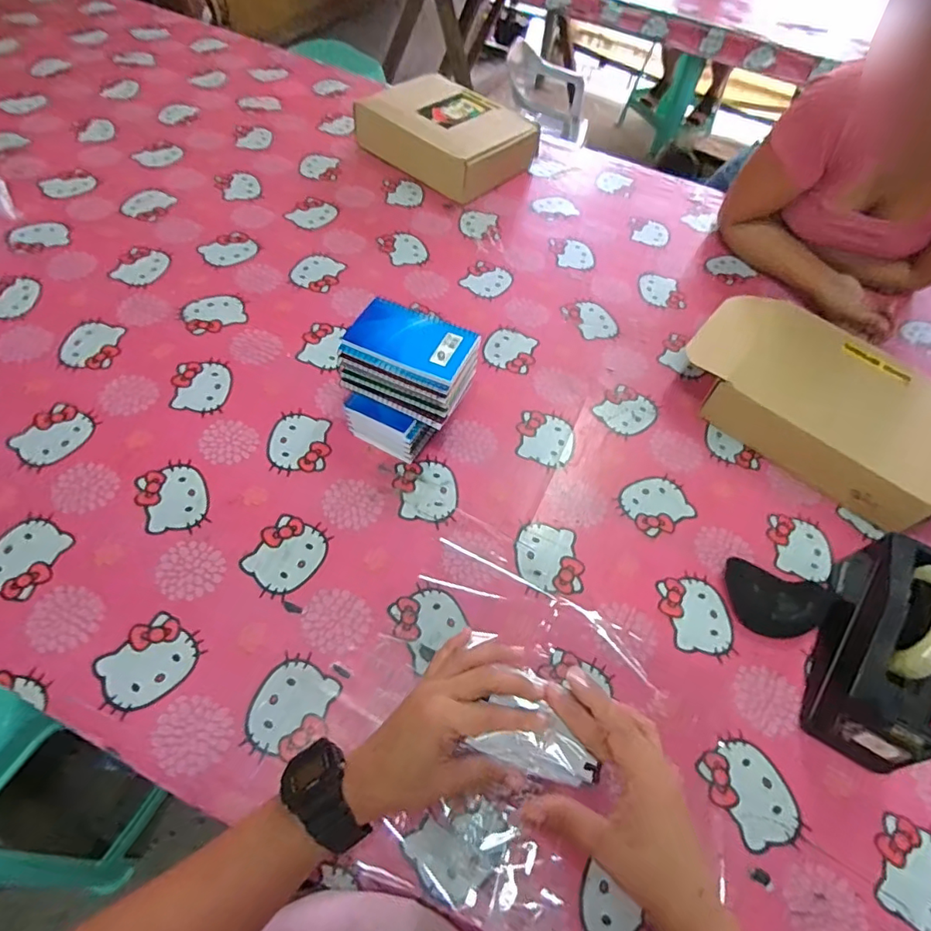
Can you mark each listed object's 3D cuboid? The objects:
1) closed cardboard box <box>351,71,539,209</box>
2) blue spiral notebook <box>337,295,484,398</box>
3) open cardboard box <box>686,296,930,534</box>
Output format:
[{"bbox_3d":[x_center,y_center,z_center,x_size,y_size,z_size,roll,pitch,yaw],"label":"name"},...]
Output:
[{"bbox_3d":[-0.035,-0.619,0.973,0.278,0.090,0.215,38,62,18],"label":"closed cardboard box"},{"bbox_3d":[-0.060,-0.136,0.576,0.133,0.012,0.090,25,59,11],"label":"blue spiral notebook"},{"bbox_3d":[0.474,-0.073,0.672,0.371,0.081,0.203,39,63,19],"label":"open cardboard box"}]

